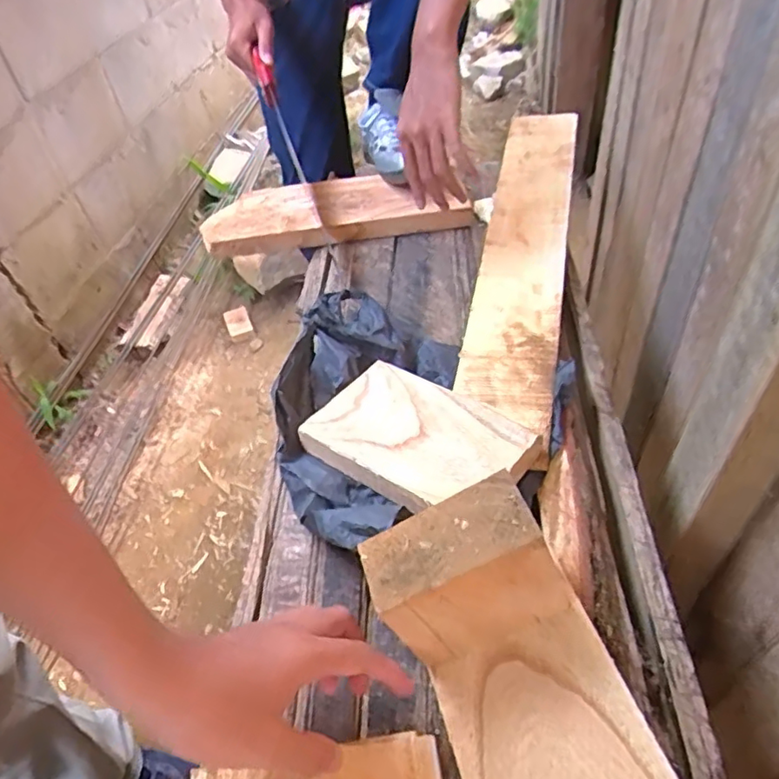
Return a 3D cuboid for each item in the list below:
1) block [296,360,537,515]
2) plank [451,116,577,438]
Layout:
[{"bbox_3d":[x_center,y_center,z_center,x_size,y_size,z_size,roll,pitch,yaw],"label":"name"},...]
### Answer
[{"bbox_3d":[0.020,0.041,0.527,0.178,0.031,0.120,29,55,30],"label":"block"},{"bbox_3d":[0.163,-0.185,0.727,0.100,0.022,0.578,1,50,21],"label":"plank"}]

